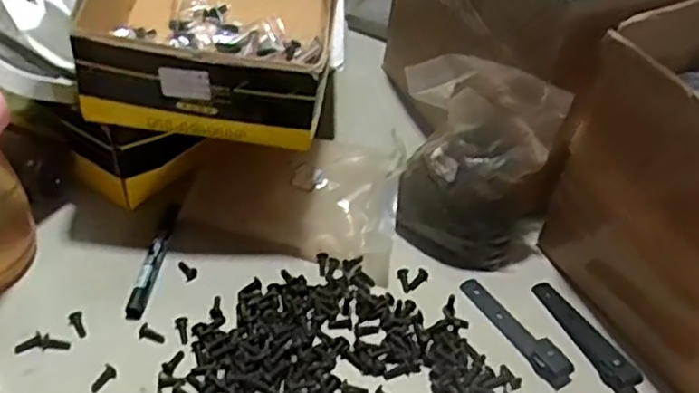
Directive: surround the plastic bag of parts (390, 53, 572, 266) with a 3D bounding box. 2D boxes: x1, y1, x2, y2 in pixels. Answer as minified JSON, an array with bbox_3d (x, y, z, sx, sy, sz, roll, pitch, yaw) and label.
[{"bbox_3d":[0.115,-0.031,0.667,0.156,0.157,0.113,21,44,14],"label":"plastic bag of parts"}]

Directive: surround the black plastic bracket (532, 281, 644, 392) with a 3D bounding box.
[{"bbox_3d":[0.206,0.118,0.614,0.028,0.013,0.127,-13,46,-22],"label":"black plastic bracket"}]

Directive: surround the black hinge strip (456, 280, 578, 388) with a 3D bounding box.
[{"bbox_3d":[0.143,0.114,0.614,0.027,0.016,0.124,-22,50,-29],"label":"black hinge strip"}]

